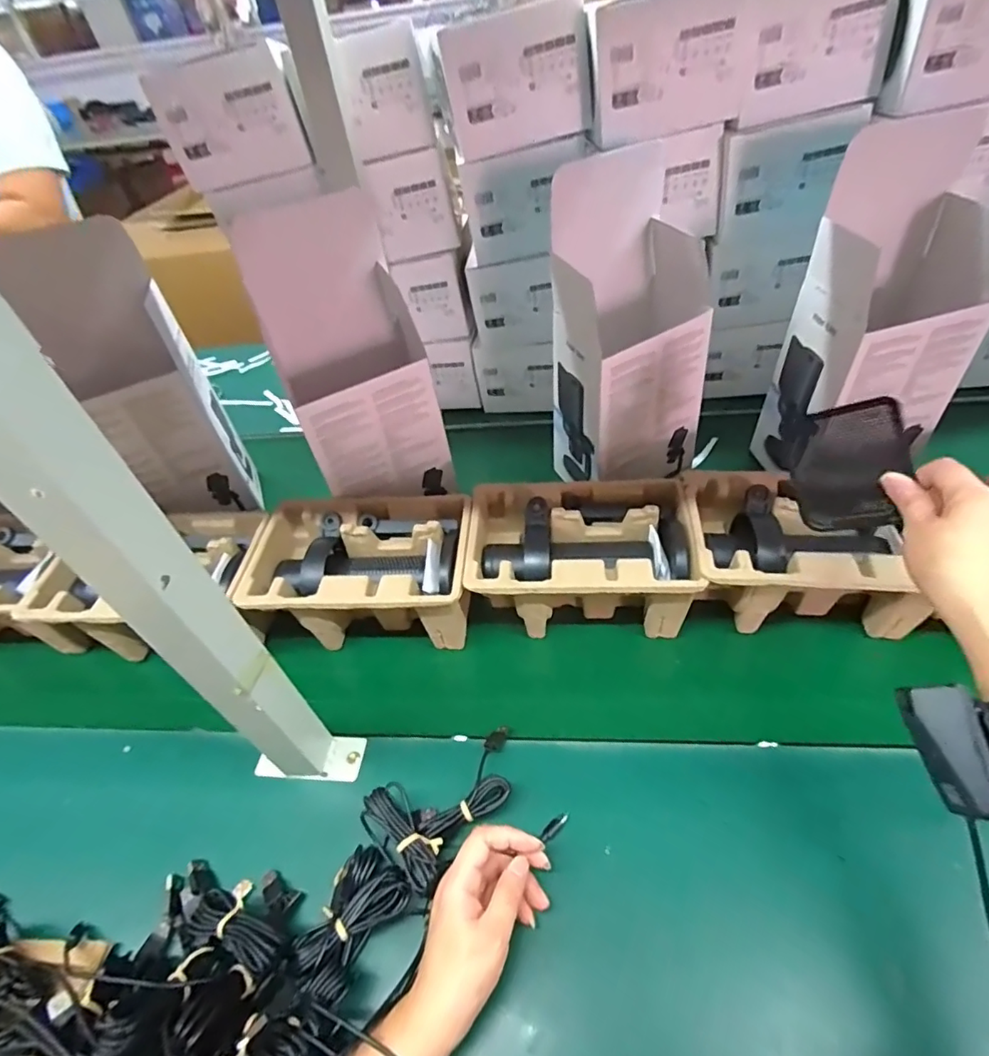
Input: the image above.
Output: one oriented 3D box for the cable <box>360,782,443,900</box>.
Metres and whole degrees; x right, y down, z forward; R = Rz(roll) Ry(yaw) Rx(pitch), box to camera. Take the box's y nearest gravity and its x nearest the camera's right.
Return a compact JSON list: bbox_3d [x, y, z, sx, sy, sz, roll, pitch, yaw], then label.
[{"bbox_3d":[-0.071,0.249,0.428,0.040,0.026,0.084,-34,49,-26],"label":"cable"}]

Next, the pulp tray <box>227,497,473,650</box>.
[{"bbox_3d":[-0.136,0.053,0.587,0.225,0.100,0.141,-2,43,5],"label":"pulp tray"}]

